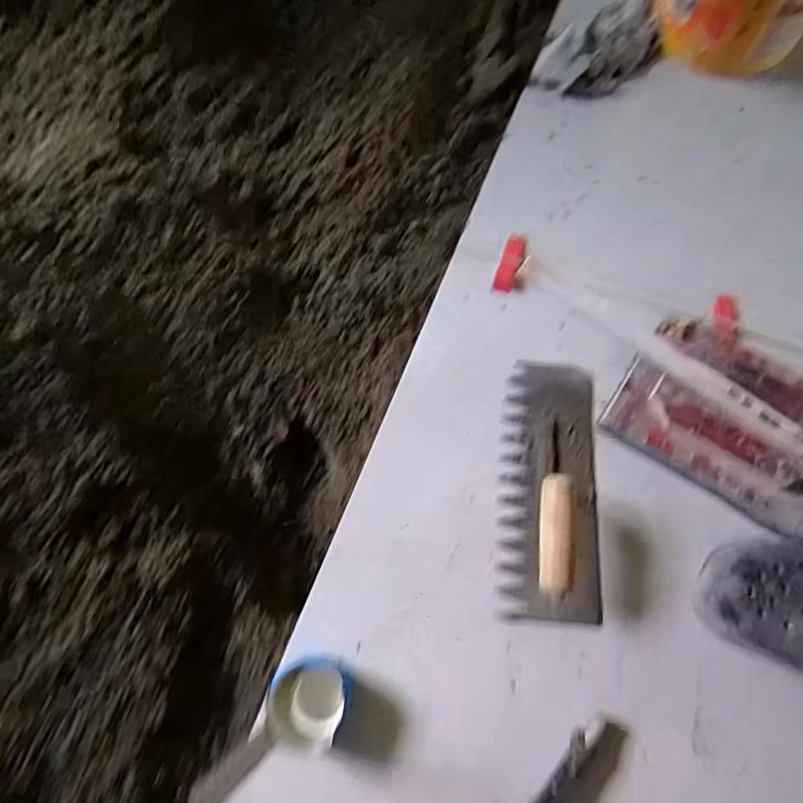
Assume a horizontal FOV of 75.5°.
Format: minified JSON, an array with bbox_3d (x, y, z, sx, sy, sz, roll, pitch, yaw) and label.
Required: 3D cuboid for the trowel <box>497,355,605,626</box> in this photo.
[{"bbox_3d":[0.162,0.076,0.534,0.104,0.086,0.283,3,71,4],"label":"trowel"}]

